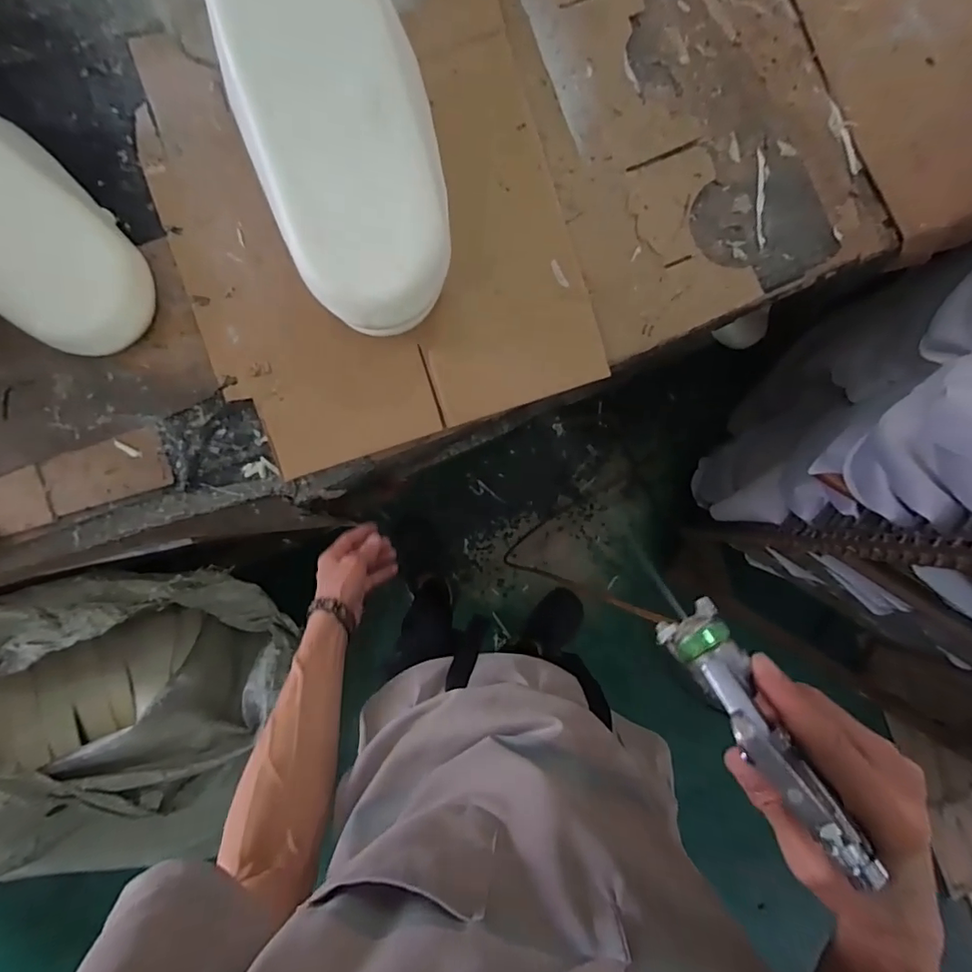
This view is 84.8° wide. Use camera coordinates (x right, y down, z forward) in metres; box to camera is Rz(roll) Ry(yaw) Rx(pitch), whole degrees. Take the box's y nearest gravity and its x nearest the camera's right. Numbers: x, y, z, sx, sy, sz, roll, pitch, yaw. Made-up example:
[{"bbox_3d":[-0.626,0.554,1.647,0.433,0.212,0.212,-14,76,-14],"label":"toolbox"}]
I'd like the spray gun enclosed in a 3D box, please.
[{"bbox_3d":[0.137,0.120,0.263,0.034,0.046,0.136,-26,55,-4],"label":"spray gun"}]

